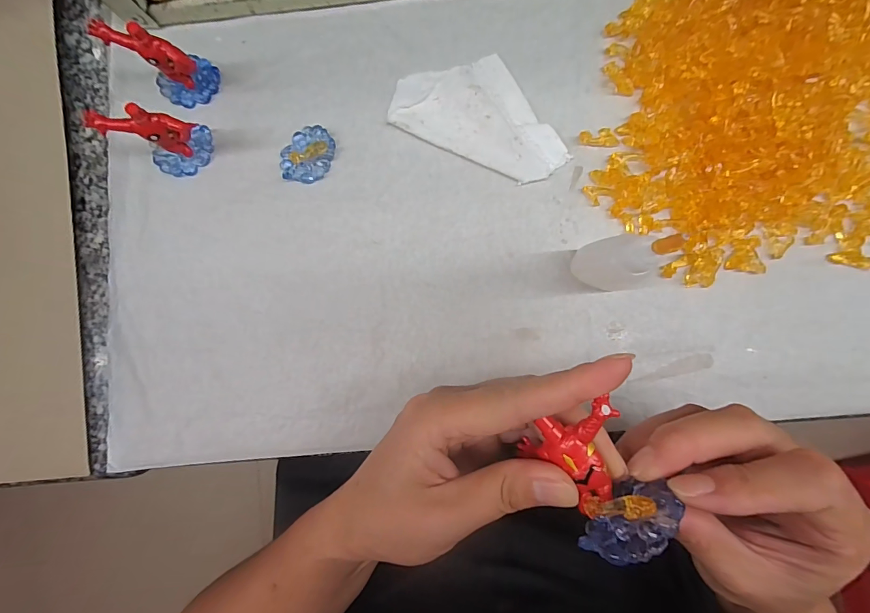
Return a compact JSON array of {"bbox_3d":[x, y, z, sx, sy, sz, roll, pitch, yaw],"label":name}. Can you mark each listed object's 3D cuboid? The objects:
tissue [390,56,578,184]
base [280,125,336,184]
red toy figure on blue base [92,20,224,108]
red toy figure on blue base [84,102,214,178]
[{"bbox_3d":[0.030,-0.118,0.235,0.107,0.007,0.060,27,90,3],"label":"tissue"},{"bbox_3d":[-0.079,-0.095,0.239,0.031,0.011,0.035,10,89,3],"label":"base"},{"bbox_3d":[-0.153,-0.140,0.222,0.034,0.051,0.032,39,91,3],"label":"red toy figure on blue base"},{"bbox_3d":[-0.157,-0.098,0.220,0.029,0.049,0.034,29,90,3],"label":"red toy figure on blue base"}]

